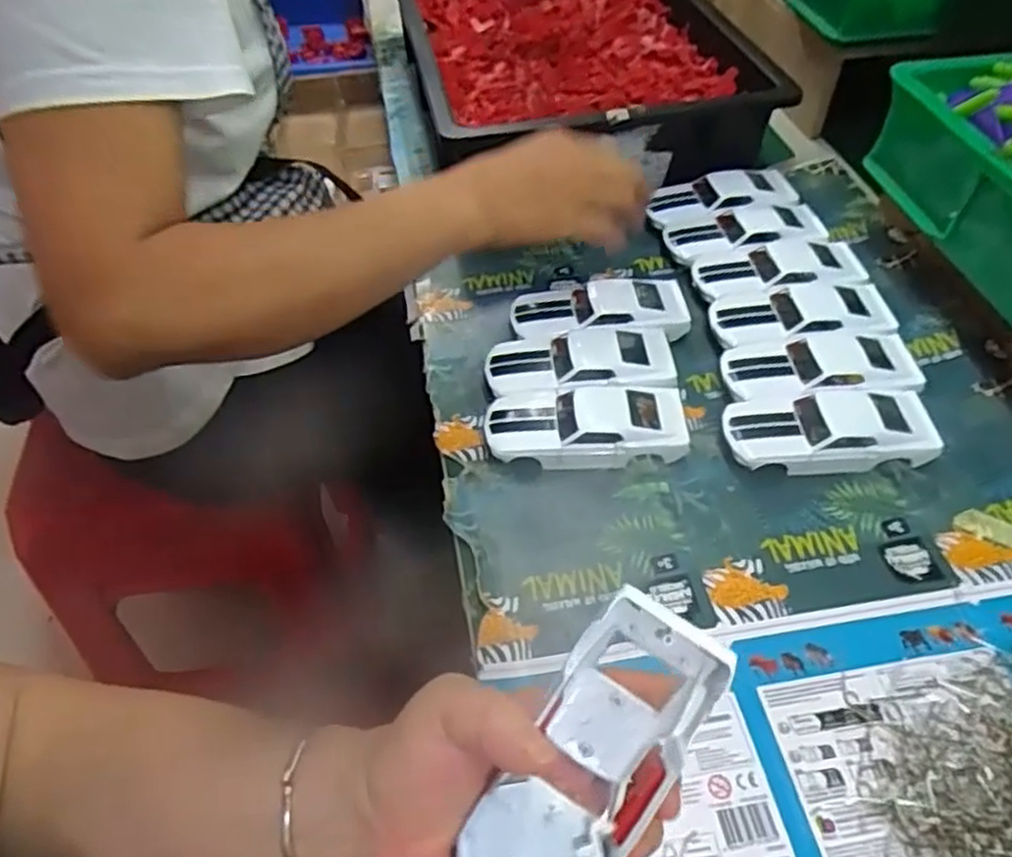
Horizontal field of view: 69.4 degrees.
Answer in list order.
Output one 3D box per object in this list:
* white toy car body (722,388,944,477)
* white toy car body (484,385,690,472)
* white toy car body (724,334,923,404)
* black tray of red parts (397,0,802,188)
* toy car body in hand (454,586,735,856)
[{"bbox_3d":[0.211,0.002,0.481,0.130,0.026,0.054,-3,50,1],"label":"white toy car body"},{"bbox_3d":[0.053,-0.004,0.492,0.130,0.028,0.060,-2,50,2],"label":"white toy car body"},{"bbox_3d":[0.220,-0.039,0.513,0.130,0.022,0.055,-4,50,0],"label":"white toy car body"},{"bbox_3d":[0.059,-0.393,0.772,0.313,0.084,0.430,-11,50,-6],"label":"black tray of red parts"},{"bbox_3d":[0.033,0.129,0.284,0.052,0.034,0.130,34,90,27],"label":"toy car body in hand"}]

